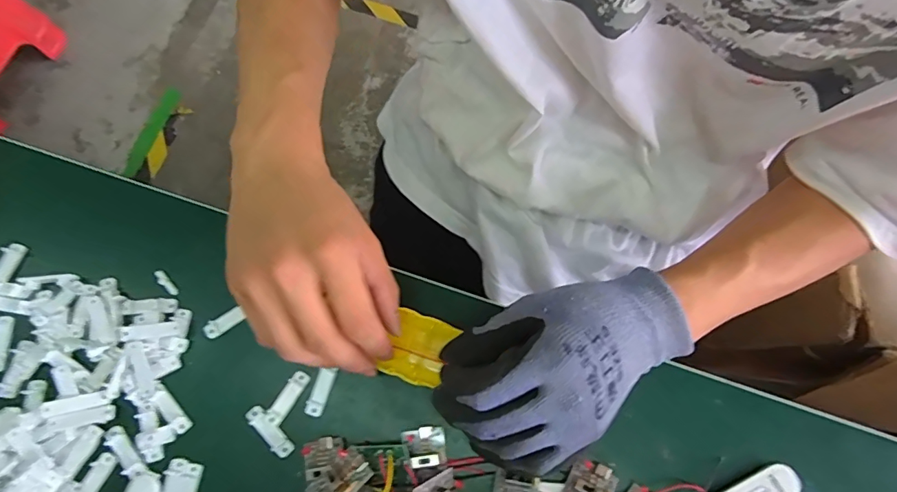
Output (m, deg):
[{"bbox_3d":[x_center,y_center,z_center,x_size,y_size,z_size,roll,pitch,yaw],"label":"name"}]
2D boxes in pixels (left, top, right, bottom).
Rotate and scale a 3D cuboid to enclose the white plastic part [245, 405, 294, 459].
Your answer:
[{"bbox_3d":[-0.114,0.117,0.302,0.038,0.007,0.011,44,78,12],"label":"white plastic part"}]

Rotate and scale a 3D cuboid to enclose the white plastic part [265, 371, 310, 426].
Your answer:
[{"bbox_3d":[-0.105,0.098,0.308,0.012,0.005,0.036,31,76,9],"label":"white plastic part"}]

